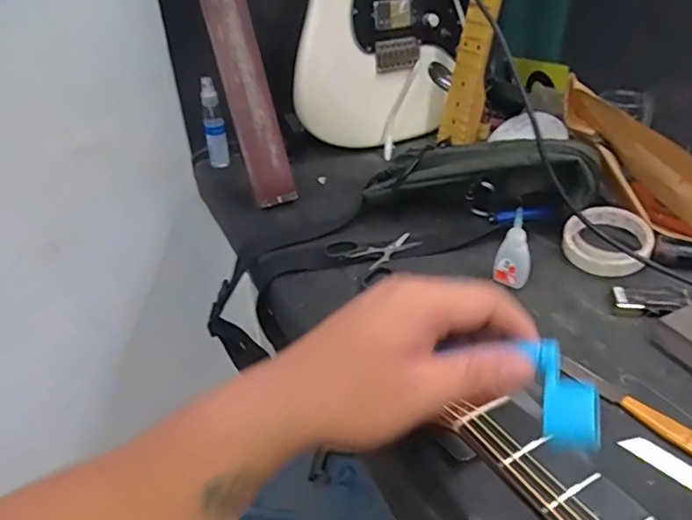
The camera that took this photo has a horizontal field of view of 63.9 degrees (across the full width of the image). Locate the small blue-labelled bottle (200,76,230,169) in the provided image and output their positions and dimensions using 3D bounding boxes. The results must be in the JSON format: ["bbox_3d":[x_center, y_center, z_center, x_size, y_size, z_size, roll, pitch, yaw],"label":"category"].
[{"bbox_3d":[-0.192,-0.196,0.805,0.030,0.136,0.026,-12,35,-12],"label":"small blue-labelled bottle"}]

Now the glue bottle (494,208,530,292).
[{"bbox_3d":[0.171,-0.010,0.565,0.032,0.082,0.016,3,35,11],"label":"glue bottle"}]

